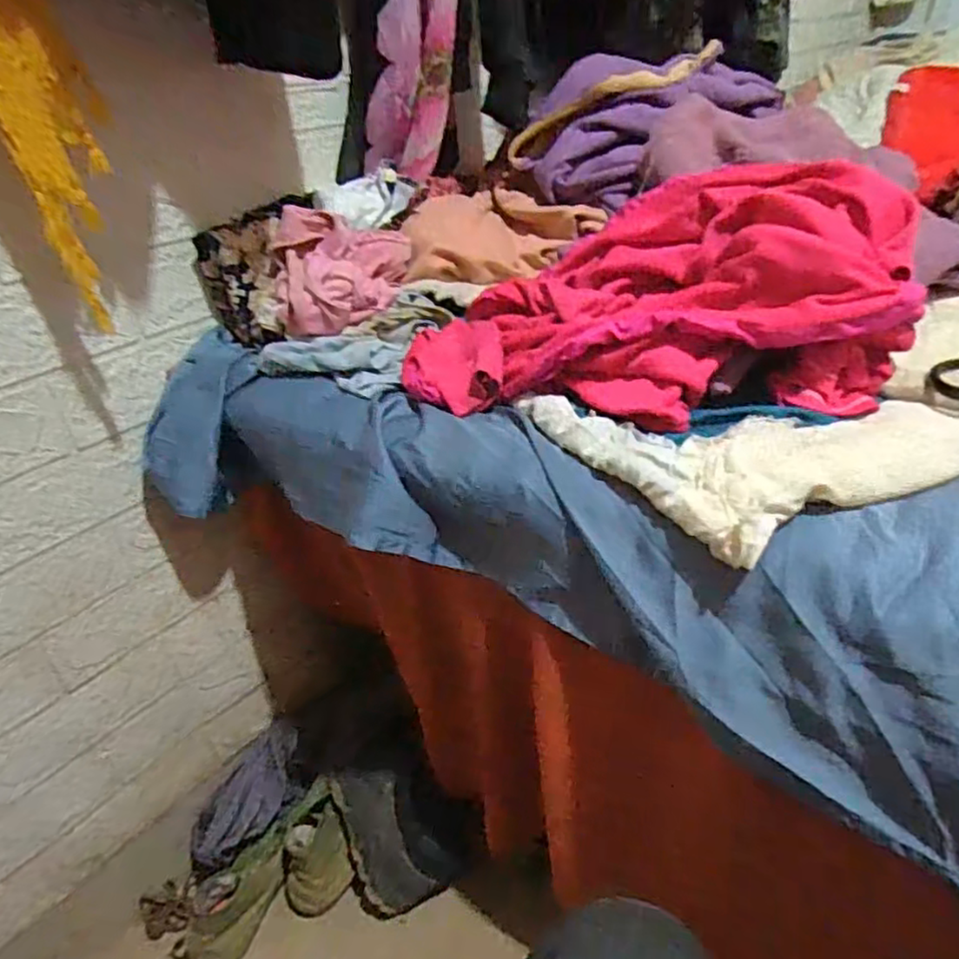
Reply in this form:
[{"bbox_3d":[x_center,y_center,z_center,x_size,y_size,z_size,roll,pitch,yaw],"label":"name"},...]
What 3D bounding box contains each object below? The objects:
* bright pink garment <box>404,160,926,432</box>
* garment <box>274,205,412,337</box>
[{"bbox_3d":[0.130,-0.141,0.518,0.350,0.125,0.219,15,39,30],"label":"bright pink garment"},{"bbox_3d":[-0.133,-0.215,0.667,0.133,0.082,0.145,-10,33,-4],"label":"garment"}]

